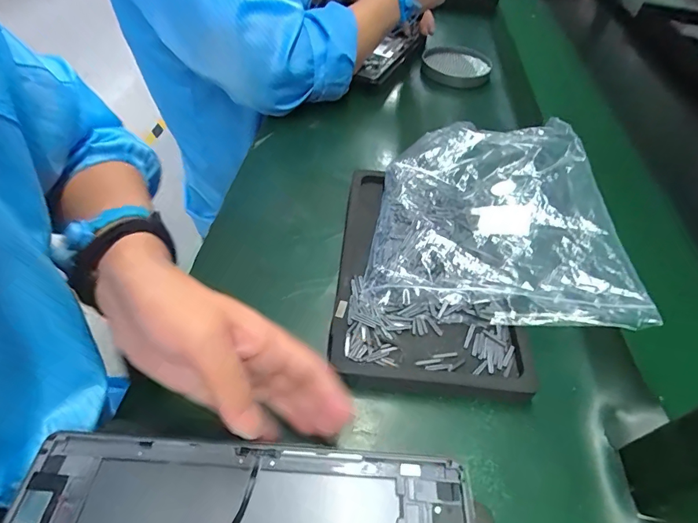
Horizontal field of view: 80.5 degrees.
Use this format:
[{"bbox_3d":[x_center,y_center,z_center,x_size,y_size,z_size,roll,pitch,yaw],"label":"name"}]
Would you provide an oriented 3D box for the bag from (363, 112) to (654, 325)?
[{"bbox_3d":[0.145,-0.063,0.422,0.218,0.048,0.287,12,50,2],"label":"bag"}]

